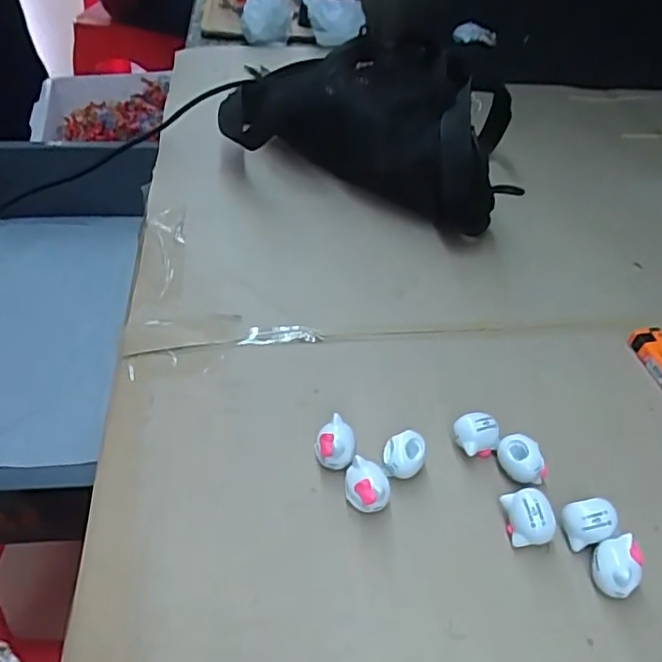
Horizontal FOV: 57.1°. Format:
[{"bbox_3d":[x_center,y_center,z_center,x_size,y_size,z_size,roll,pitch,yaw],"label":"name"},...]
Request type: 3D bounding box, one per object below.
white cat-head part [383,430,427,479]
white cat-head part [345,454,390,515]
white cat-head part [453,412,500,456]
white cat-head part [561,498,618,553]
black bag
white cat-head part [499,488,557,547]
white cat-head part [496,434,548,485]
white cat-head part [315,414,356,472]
[{"bbox_3d":[0.038,0.065,0.315,0.020,0.021,0.019,3,42,-3],"label":"white cat-head part"},{"bbox_3d":[0.018,0.079,0.303,0.022,0.024,0.019,10,42,5],"label":"white cat-head part"},{"bbox_3d":[0.078,0.056,0.330,0.023,0.020,0.017,-13,45,-20],"label":"white cat-head part"},{"bbox_3d":[0.125,0.094,0.295,0.023,0.021,0.017,1,42,-5],"label":"white cat-head part"},{"bbox_3d":[0.035,-0.191,0.543,0.255,0.110,0.114,19,43,15],"label":"black bag"},{"bbox_3d":[0.096,0.091,0.296,0.019,0.022,0.023,0,42,-6],"label":"white cat-head part"},{"bbox_3d":[0.099,0.069,0.320,0.016,0.022,0.026,-20,48,-26],"label":"white cat-head part"},{"bbox_3d":[0.003,0.061,0.320,0.020,0.020,0.022,3,42,-3],"label":"white cat-head part"}]

